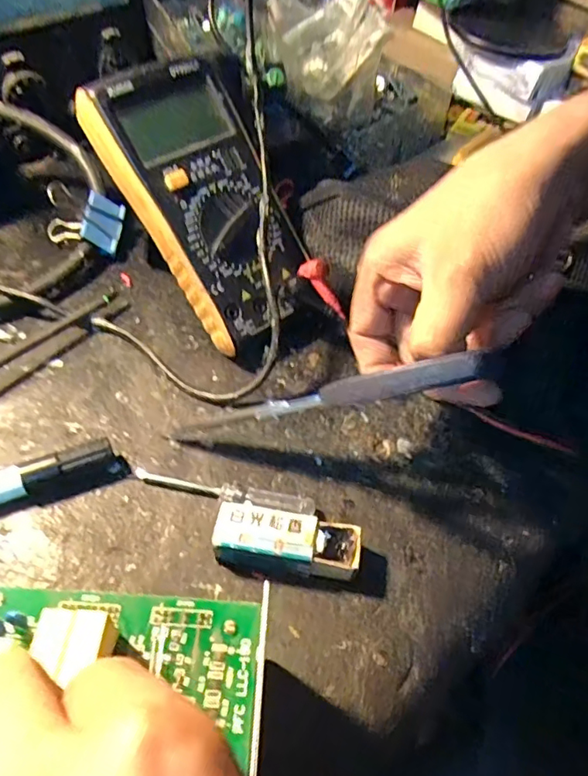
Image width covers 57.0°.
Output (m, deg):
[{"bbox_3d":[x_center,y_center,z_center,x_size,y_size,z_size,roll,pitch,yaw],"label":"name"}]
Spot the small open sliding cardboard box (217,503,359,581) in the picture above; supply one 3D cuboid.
[{"bbox_3d":[-0.003,0.075,0.258,0.066,0.021,0.026,9,52,4],"label":"small open sliding cardboard box"}]

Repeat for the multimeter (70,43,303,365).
[{"bbox_3d":[-0.045,-0.107,0.324,0.099,0.036,0.175,-28,98,-24],"label":"multimeter"}]

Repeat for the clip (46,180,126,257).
[{"bbox_3d":[-0.155,-0.121,0.398,0.063,0.034,0.037,20,53,12],"label":"clip"}]

